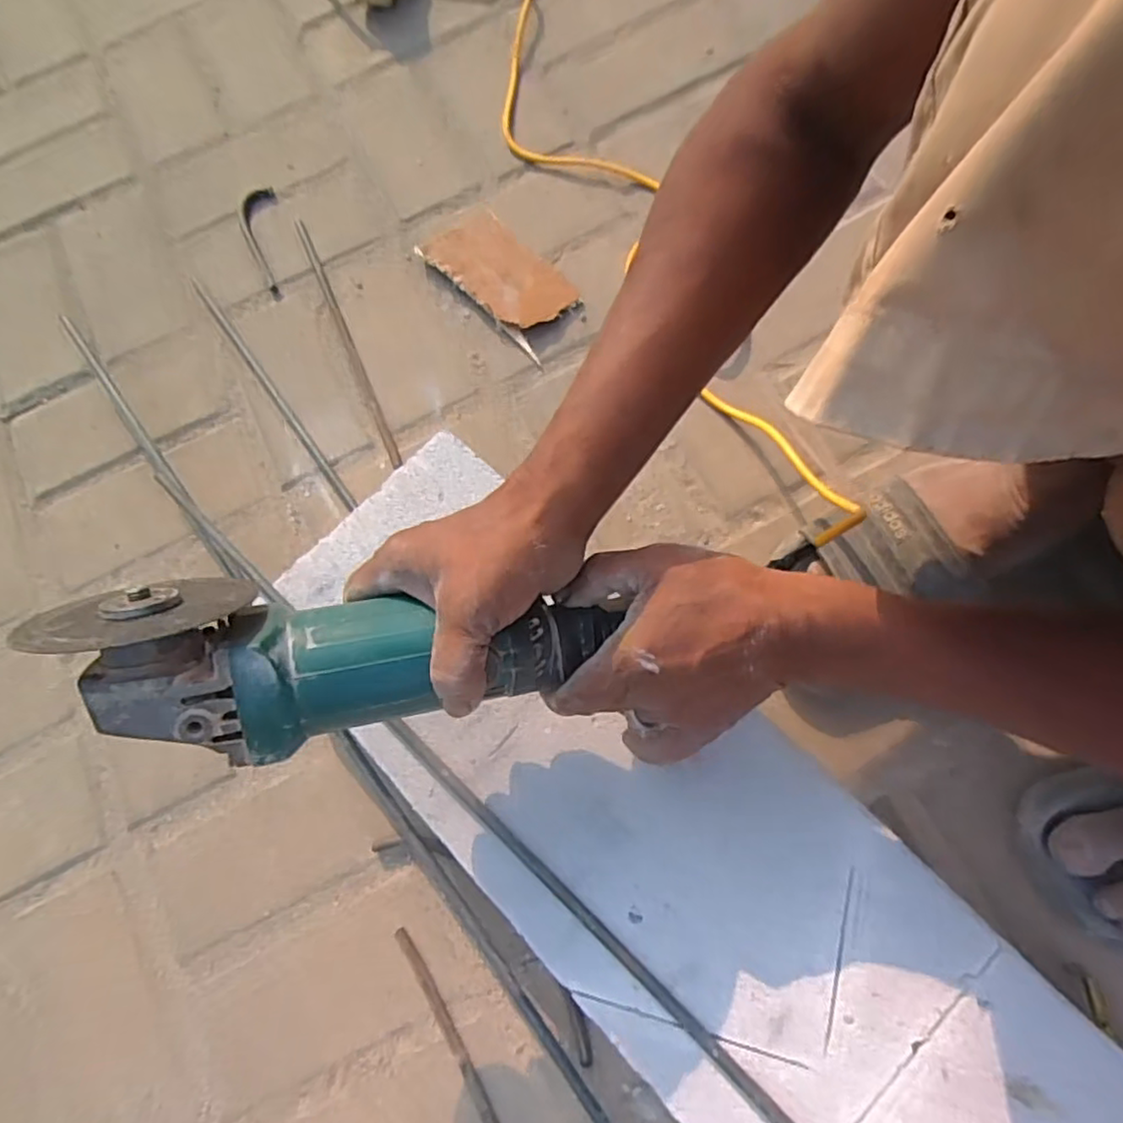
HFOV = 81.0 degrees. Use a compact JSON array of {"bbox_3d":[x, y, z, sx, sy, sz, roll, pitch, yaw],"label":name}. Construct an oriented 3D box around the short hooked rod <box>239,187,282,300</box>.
[{"bbox_3d":[-0.305,-0.323,0.668,0.038,0.012,0.133,-12,72,-2],"label":"short hooked rod"}]

